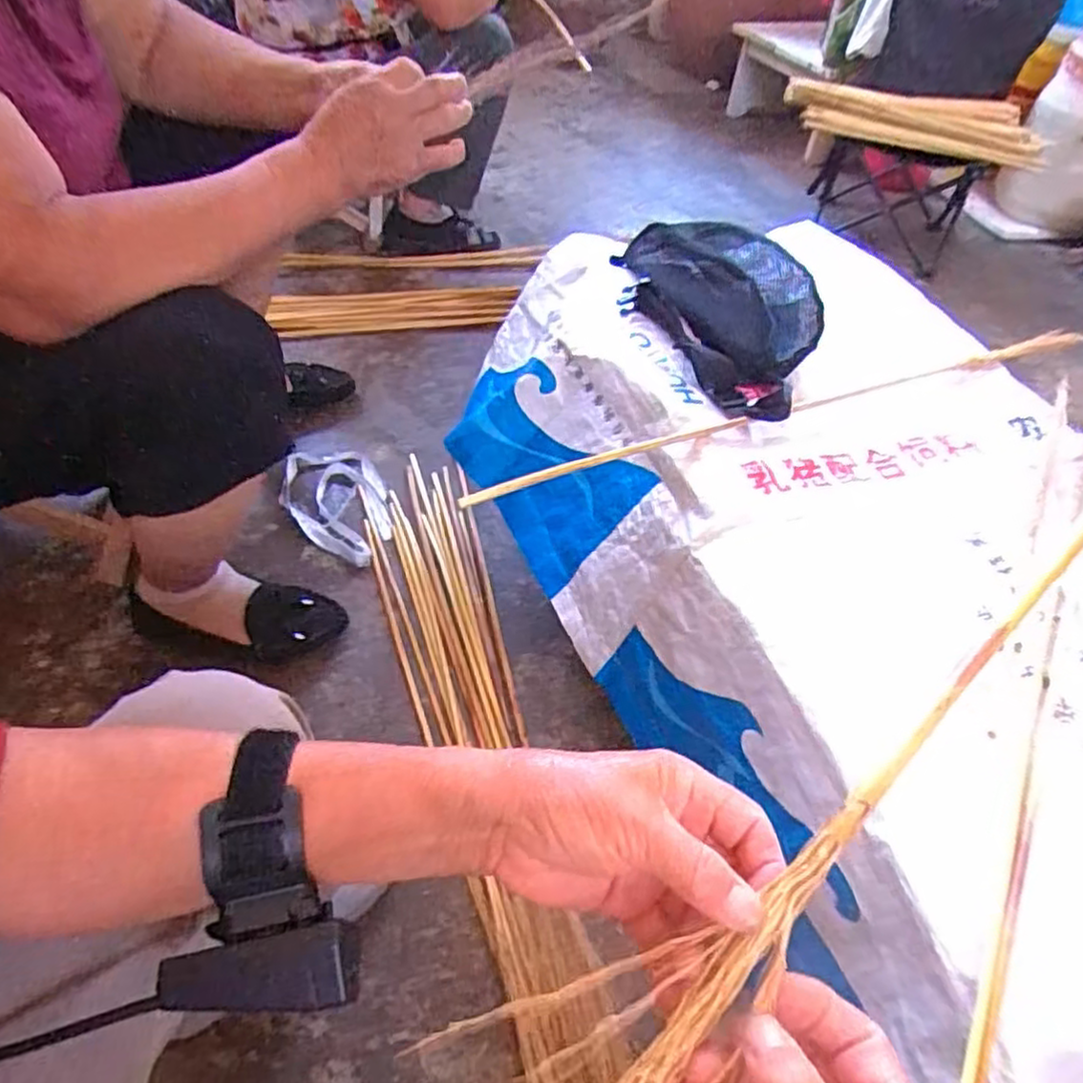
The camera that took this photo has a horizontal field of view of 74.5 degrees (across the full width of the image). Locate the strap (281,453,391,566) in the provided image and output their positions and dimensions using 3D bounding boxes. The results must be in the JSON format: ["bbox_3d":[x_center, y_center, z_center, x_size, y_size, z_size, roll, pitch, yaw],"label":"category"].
[{"bbox_3d":[-0.292,-0.053,1.018,0.135,0.028,0.219,-13,51,-17],"label":"strap"}]

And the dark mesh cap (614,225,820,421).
[{"bbox_3d":[0.213,-0.265,0.809,0.179,0.066,0.359,-16,52,-19],"label":"dark mesh cap"}]

